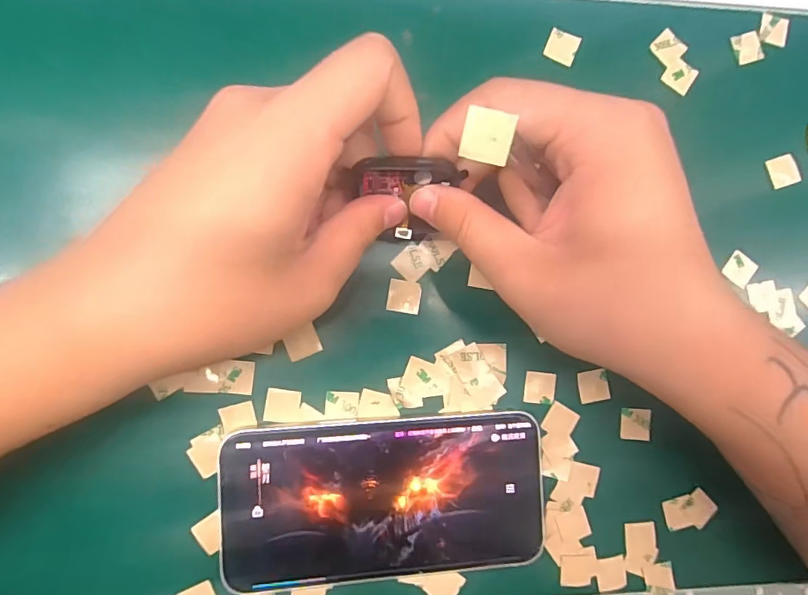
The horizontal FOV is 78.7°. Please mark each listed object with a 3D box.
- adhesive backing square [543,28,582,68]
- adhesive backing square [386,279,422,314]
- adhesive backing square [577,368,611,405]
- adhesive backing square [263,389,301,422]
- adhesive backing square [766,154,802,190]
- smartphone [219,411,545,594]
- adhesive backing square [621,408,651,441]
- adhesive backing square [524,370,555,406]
[{"bbox_3d":[0.079,-0.125,0.246,0.016,0.004,0.016,21,90,-3],"label":"adhesive backing square"},{"bbox_3d":[0.000,-0.001,0.231,0.015,0.004,0.015,9,87,-6],"label":"adhesive backing square"},{"bbox_3d":[0.093,0.043,0.242,0.015,0.004,0.016,-11,93,-3],"label":"adhesive backing square"},{"bbox_3d":[-0.055,0.050,0.224,0.015,0.004,0.015,8,87,-6],"label":"adhesive backing square"},{"bbox_3d":[0.199,-0.066,0.257,0.017,0.004,0.016,-21,90,-7],"label":"adhesive backing square"},{"bbox_3d":[-0.008,0.091,0.224,0.141,0.009,0.071,-2,88,-7],"label":"smartphone"},{"bbox_3d":[0.115,0.063,0.244,0.015,0.004,0.016,1,92,1],"label":"adhesive backing square"},{"bbox_3d":[0.066,0.044,0.239,0.015,0.004,0.015,6,83,-5],"label":"adhesive backing square"}]

